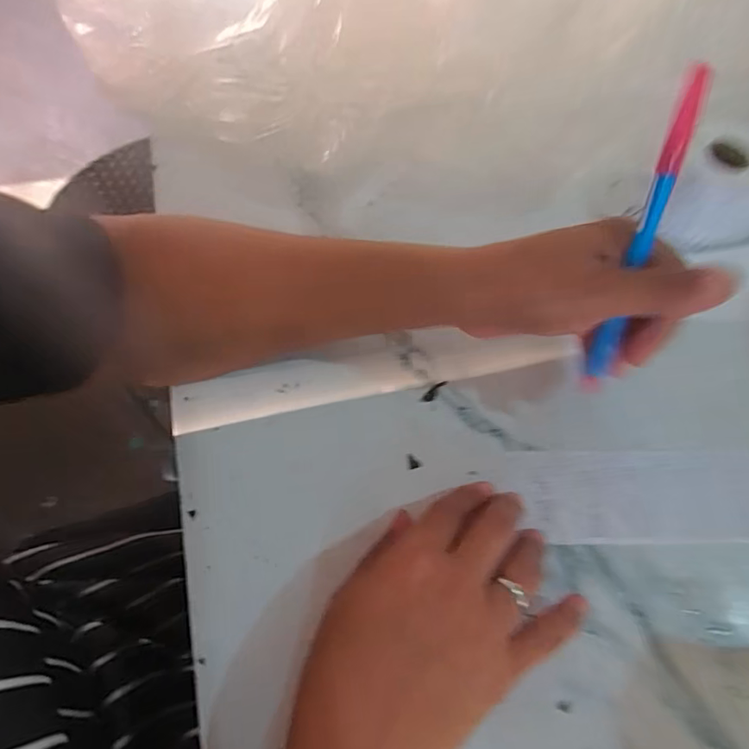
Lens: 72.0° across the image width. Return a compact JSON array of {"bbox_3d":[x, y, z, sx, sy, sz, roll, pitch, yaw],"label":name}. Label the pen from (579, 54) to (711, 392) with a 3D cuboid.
[{"bbox_3d":[0.118,-0.052,0.233,0.012,0.148,0.011,8,33,5],"label":"pen"}]

